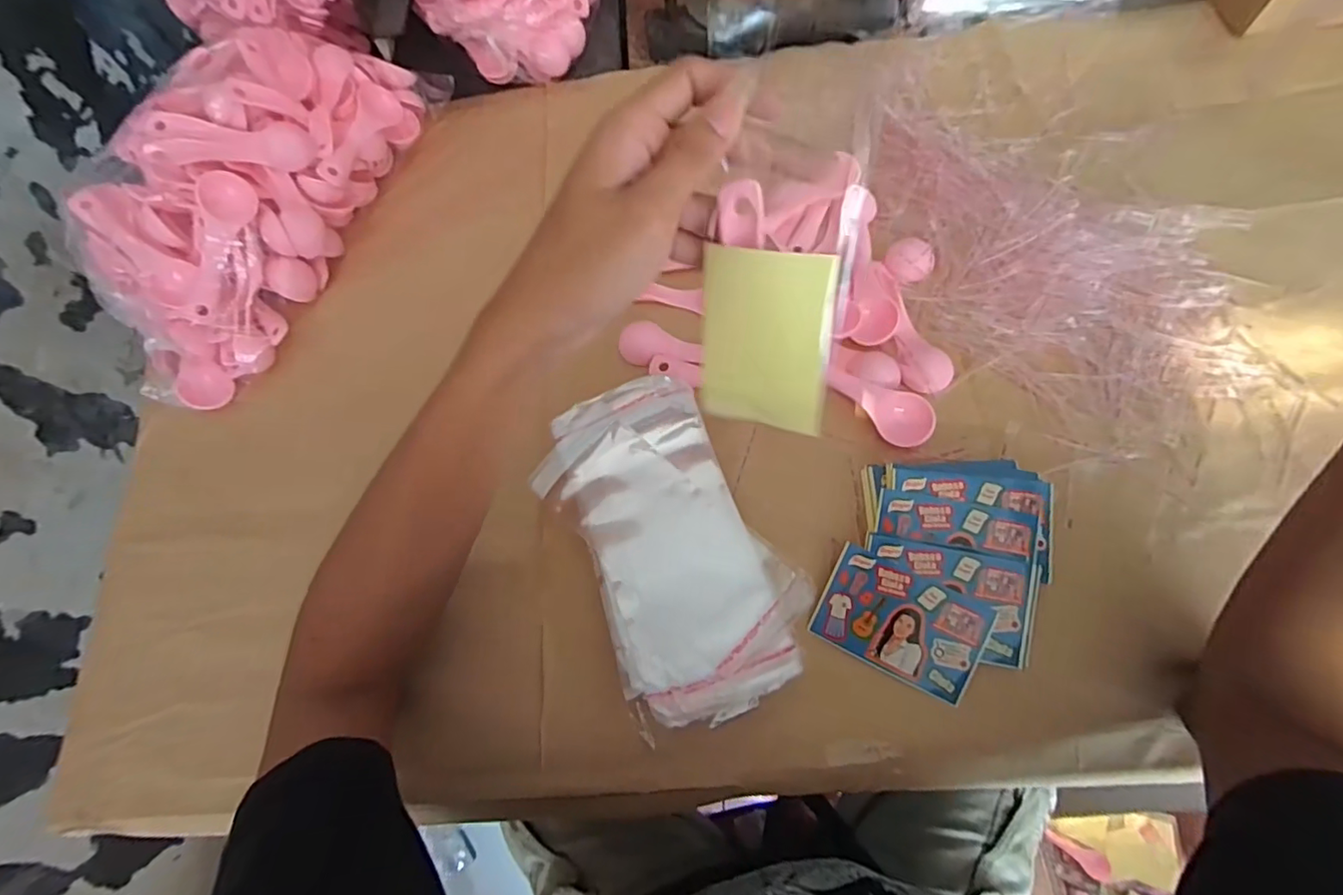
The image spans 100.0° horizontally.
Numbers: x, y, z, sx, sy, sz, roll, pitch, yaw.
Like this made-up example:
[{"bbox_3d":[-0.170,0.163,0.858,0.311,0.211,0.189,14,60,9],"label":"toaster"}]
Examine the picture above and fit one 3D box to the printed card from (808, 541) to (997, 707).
[{"bbox_3d":[0.136,0.103,0.335,0.091,0.004,0.060,25,91,14],"label":"printed card"}]

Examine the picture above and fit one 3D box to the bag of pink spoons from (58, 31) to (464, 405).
[{"bbox_3d":[-0.341,-0.206,0.455,0.150,0.090,0.344,16,75,11],"label":"bag of pink spoons"}]

